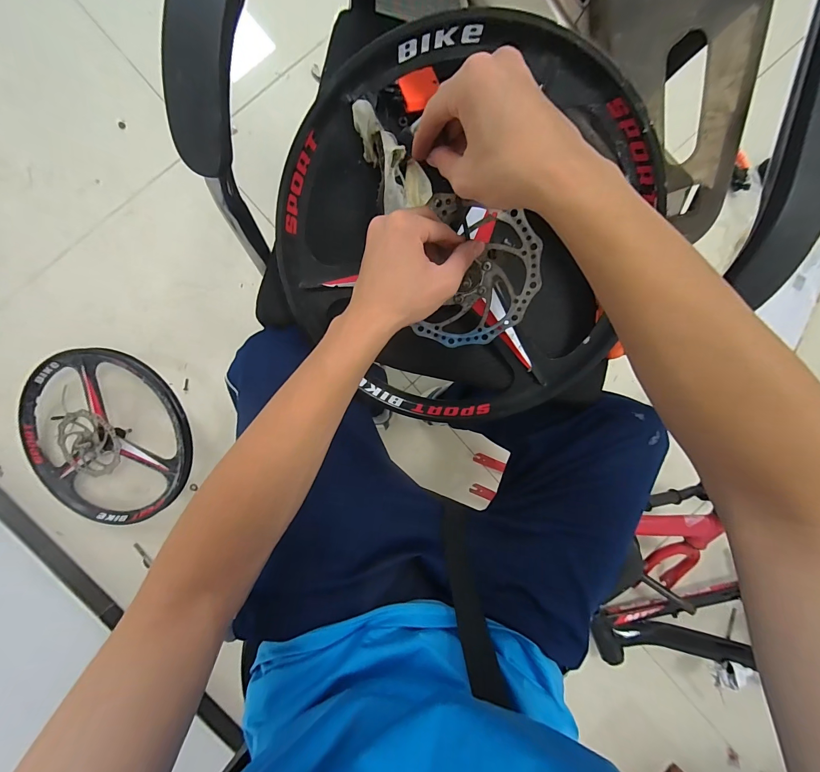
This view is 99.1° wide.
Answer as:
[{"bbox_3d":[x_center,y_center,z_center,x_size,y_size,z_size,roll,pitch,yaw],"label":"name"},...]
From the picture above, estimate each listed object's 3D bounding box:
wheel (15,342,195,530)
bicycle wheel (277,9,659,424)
[{"bbox_3d":[-0.700,0.119,0.834,0.427,0.123,0.427,1,99,7],"label":"wheel"},{"bbox_3d":[0.048,-0.131,0.391,0.379,0.076,0.406,1,118,3],"label":"bicycle wheel"}]

